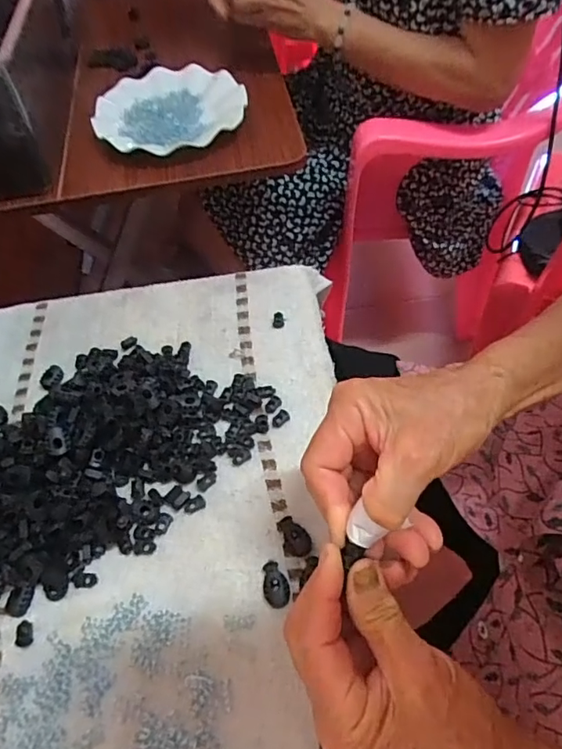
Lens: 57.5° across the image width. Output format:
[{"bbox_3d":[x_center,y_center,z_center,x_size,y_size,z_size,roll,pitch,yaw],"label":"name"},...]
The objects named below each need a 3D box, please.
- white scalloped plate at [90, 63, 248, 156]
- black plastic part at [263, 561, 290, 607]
[{"bbox_3d":[-0.137,-0.333,0.637,0.180,0.025,0.180,-1,54,1],"label":"white scalloped plate"},{"bbox_3d":[-0.004,0.141,0.344,0.017,0.007,0.029,-13,55,-5],"label":"black plastic part"}]

